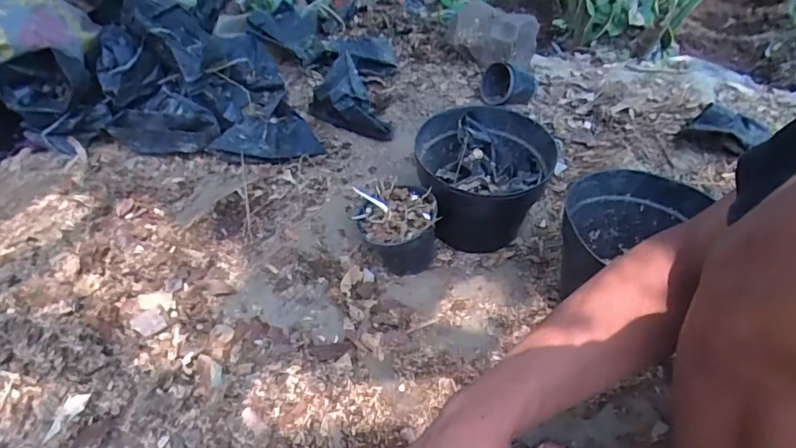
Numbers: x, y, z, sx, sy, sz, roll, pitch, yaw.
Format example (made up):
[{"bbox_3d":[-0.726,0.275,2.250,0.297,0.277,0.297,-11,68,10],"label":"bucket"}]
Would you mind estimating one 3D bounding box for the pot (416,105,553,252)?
[{"bbox_3d":[0.141,-0.065,0.828,0.202,0.159,0.202,-1,50,1],"label":"pot"}]

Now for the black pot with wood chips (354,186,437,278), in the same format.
[{"bbox_3d":[0.002,0.006,0.767,0.111,0.106,0.117,-1,50,1],"label":"black pot with wood chips"}]

